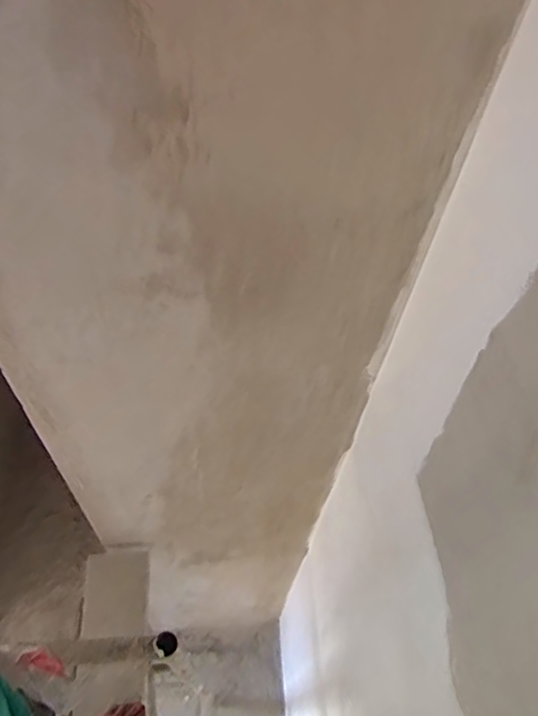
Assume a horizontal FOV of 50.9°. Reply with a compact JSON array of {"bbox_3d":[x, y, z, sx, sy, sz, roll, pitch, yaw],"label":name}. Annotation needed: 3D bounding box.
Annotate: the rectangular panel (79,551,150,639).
[{"bbox_3d":[-0.394,0.598,1.439,0.184,0.027,0.215,-12,49,12],"label":"rectangular panel"}]

